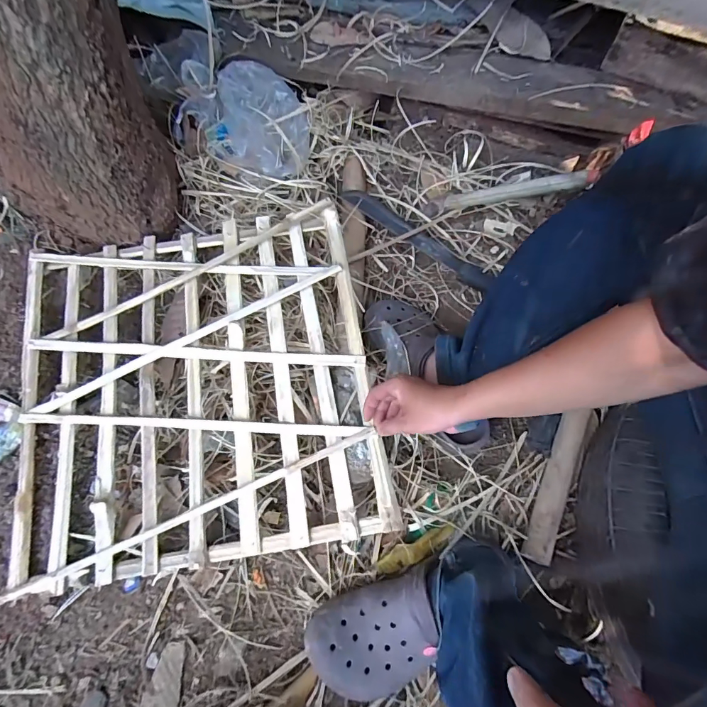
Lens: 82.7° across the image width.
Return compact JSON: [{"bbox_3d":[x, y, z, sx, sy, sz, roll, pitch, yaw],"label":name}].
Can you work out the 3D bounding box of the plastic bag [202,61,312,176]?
[{"bbox_3d":[-0.178,-0.453,0.779,0.189,0.070,0.207,12,67,2],"label":"plastic bag"}]

